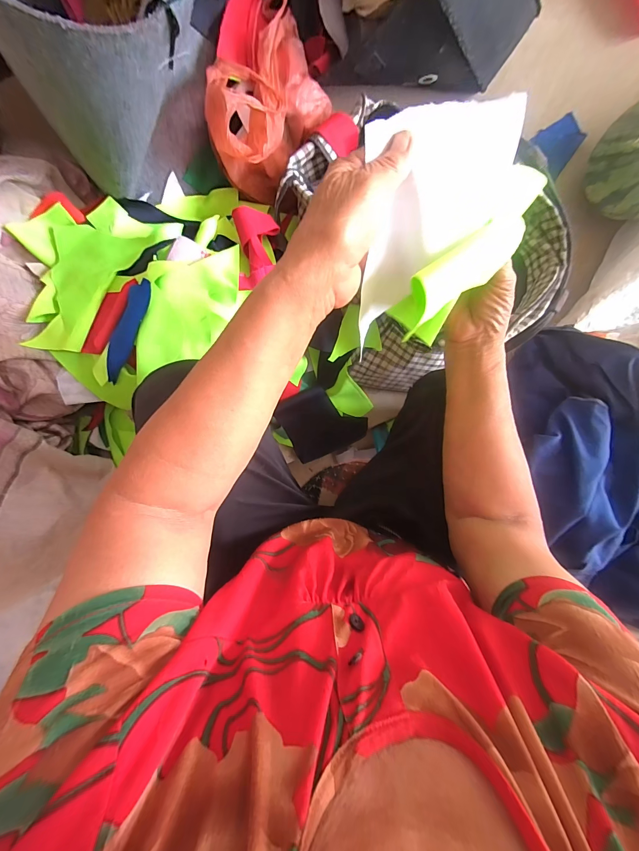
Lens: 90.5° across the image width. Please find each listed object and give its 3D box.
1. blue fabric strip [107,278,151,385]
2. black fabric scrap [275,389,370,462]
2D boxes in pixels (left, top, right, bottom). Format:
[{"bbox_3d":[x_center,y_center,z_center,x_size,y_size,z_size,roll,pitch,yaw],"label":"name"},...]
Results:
[{"bbox_3d":[-0.274,-0.133,0.448,0.033,0.015,0.148,26,96,-2],"label":"blue fabric strip"},{"bbox_3d":[0.009,-0.007,0.695,0.164,0.020,0.164,-26,118,-1],"label":"black fabric scrap"}]

